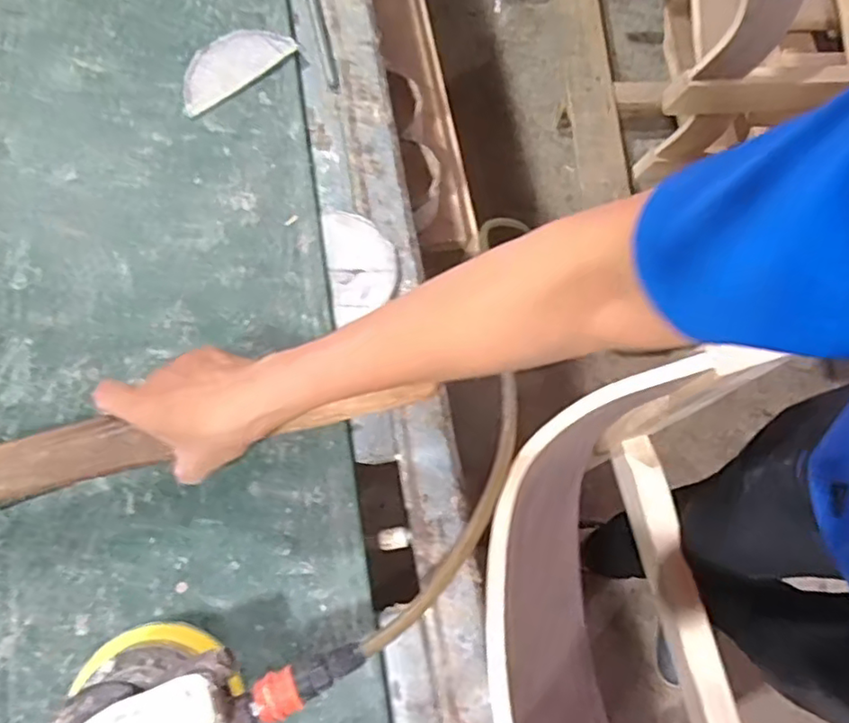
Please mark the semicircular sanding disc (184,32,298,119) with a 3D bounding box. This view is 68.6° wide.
[{"bbox_3d":[-0.179,-0.276,0.577,0.115,0.004,0.057,-36,78,-8],"label":"semicircular sanding disc"}]

